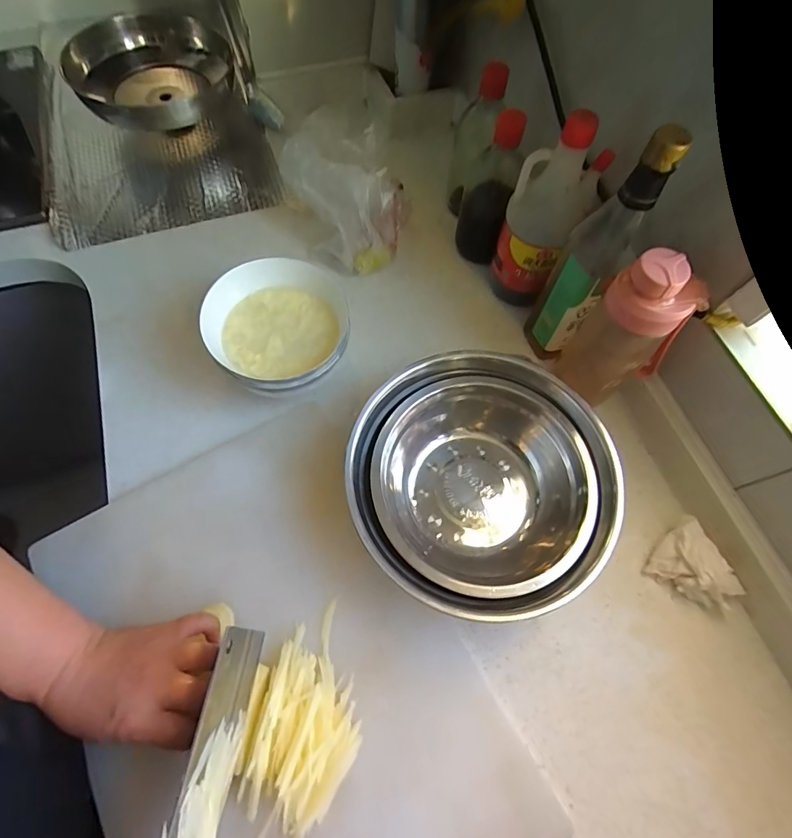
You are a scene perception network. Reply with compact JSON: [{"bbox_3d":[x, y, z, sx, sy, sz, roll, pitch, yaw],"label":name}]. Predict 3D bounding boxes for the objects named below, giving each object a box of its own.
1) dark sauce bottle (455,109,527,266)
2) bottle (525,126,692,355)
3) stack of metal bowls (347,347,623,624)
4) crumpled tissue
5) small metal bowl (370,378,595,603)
[{"bbox_3d":[0.111,-0.270,0.529,0.058,0.171,0.063,11,66,3],"label":"dark sauce bottle"},{"bbox_3d":[0.188,-0.150,0.429,0.055,0.245,0.048,31,69,11],"label":"bottle"},{"bbox_3d":[0.089,0.060,0.439,0.242,0.084,0.241,-29,70,-14],"label":"stack of metal bowls"},{"bbox_3d":[0.304,0.150,0.434,0.082,0.033,0.062,36,70,13],"label":"crumpled tissue"},{"bbox_3d":[0.082,0.068,0.442,0.205,0.070,0.208,1,66,-2],"label":"small metal bowl"}]

